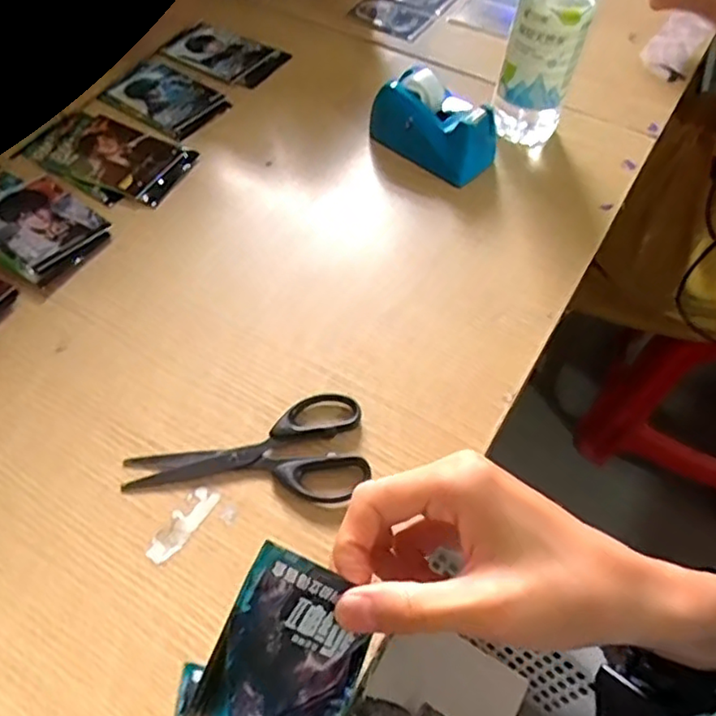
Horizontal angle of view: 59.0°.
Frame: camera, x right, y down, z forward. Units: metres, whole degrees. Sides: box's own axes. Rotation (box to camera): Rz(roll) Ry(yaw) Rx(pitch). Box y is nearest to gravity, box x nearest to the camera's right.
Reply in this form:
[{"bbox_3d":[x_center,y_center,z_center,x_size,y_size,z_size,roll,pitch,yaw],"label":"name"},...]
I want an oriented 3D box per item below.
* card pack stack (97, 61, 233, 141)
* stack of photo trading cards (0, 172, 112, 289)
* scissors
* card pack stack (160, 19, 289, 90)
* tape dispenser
[{"bbox_3d":[-0.195,-0.257,0.625,0.124,0.008,0.079,32,60,19],"label":"card pack stack"},{"bbox_3d":[-0.277,-0.115,0.520,0.137,0.007,0.089,27,58,16],"label":"stack of photo trading cards"},{"bbox_3d":[-0.070,0.056,0.407,0.150,0.013,0.069,1,55,-1],"label":"scissors"},{"bbox_3d":[-0.146,-0.326,0.673,0.125,0.007,0.086,27,58,16],"label":"card pack stack"},{"bbox_3d":[0.067,-0.207,0.560,0.119,0.063,0.050,35,61,21],"label":"tape dispenser"}]

